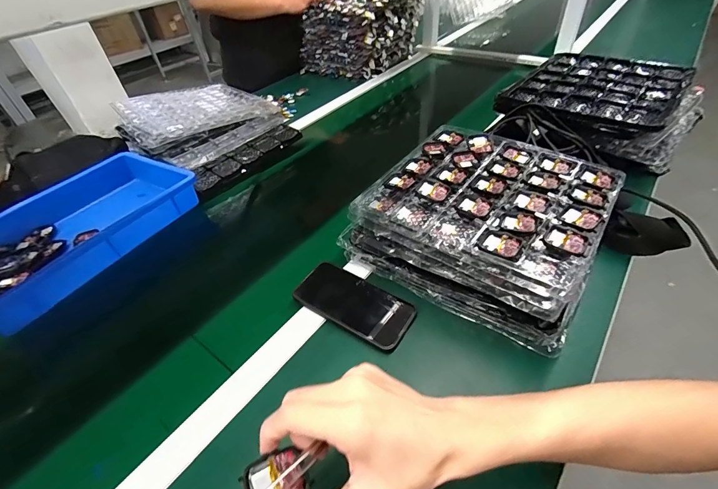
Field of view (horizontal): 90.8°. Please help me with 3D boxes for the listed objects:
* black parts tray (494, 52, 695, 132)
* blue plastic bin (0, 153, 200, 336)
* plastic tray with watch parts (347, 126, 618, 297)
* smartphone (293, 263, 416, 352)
[{"bbox_3d":[0.460,-0.309,0.695,0.270,0.029,0.326,28,53,31],"label":"black parts tray"},{"bbox_3d":[-0.506,-0.034,0.629,0.255,0.061,0.367,20,49,26],"label":"blue plastic bin"},{"bbox_3d":[0.180,-0.075,0.489,0.285,0.021,0.260,27,53,31],"label":"plastic tray with watch parts"},{"bbox_3d":[-0.007,0.077,0.474,0.155,0.012,0.073,26,58,23],"label":"smartphone"}]

